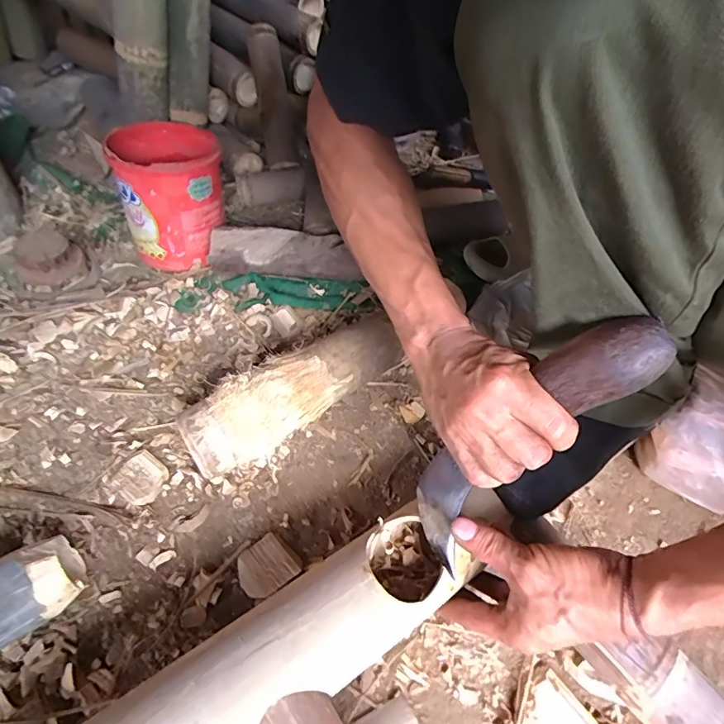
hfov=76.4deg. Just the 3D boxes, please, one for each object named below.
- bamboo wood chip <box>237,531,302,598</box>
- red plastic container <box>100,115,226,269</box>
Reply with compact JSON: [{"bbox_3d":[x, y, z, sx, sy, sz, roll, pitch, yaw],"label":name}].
[{"bbox_3d":[-0.086,0.182,0.412,0.049,0.013,0.045,-30,57,-27],"label":"bamboo wood chip"},{"bbox_3d":[-0.266,-0.244,0.658,0.142,0.148,0.162,-14,51,-16],"label":"red plastic container"}]

